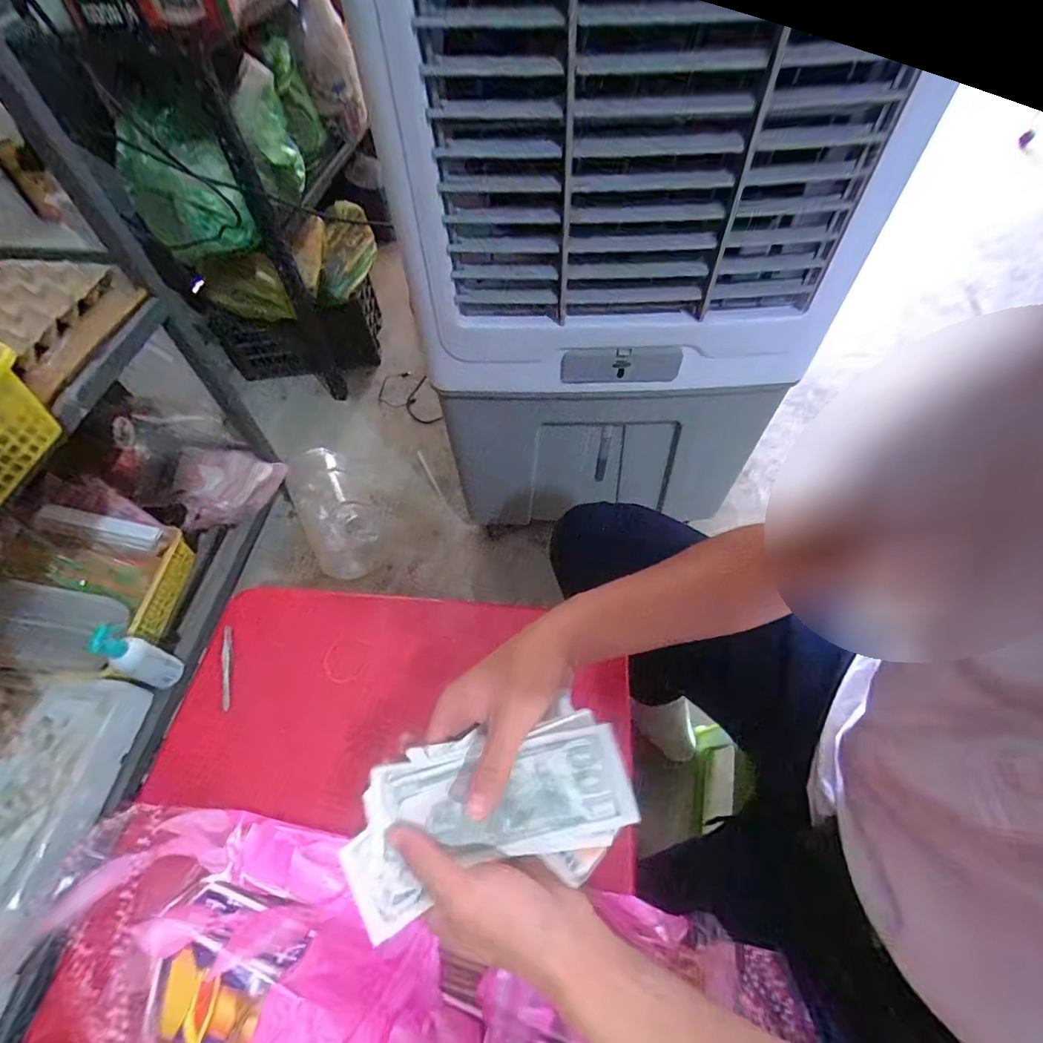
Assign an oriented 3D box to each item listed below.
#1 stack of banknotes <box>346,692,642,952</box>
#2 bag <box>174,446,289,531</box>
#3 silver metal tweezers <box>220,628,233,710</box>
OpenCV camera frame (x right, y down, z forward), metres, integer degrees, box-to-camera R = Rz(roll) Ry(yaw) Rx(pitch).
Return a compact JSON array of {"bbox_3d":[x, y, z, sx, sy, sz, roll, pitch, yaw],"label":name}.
[{"bbox_3d":[-0.021,0.184,0.316,0.176,0.036,0.093,-12,57,-3],"label":"stack of banknotes"},{"bbox_3d":[-0.635,-0.083,1.053,0.122,0.123,0.198,11,58,10],"label":"bag"},{"bbox_3d":[-0.295,0.145,0.491,0.011,0.005,0.088,-16,57,-8],"label":"silver metal tweezers"}]

